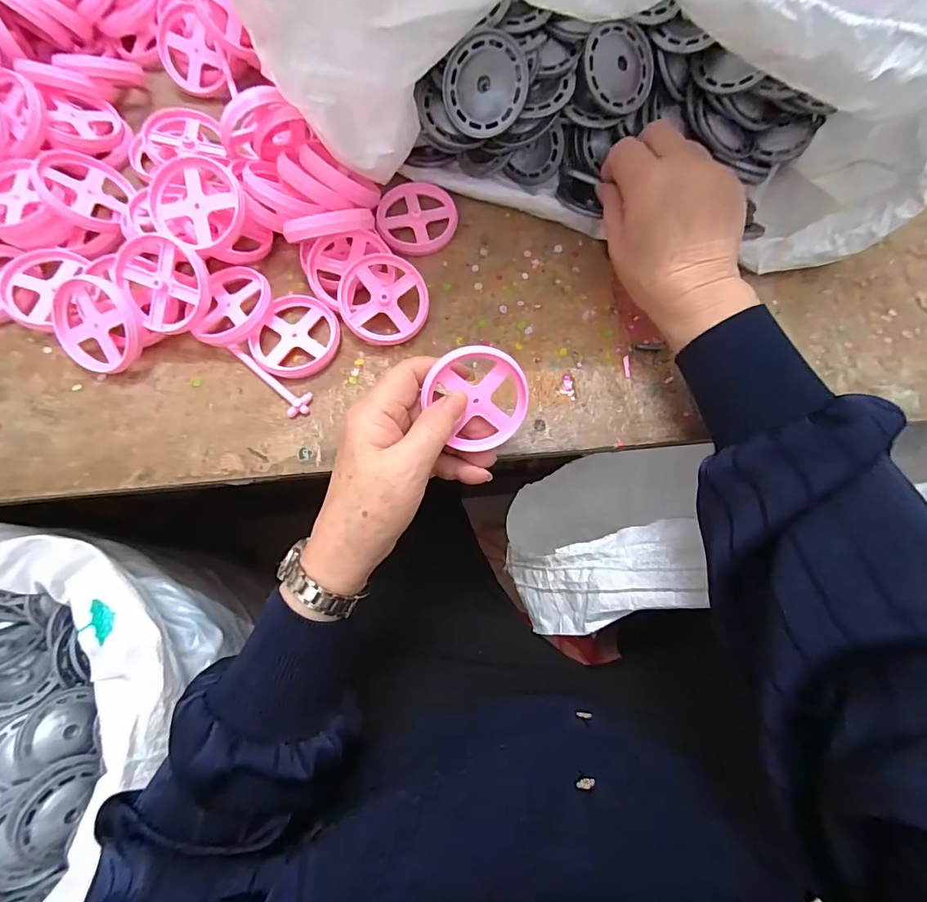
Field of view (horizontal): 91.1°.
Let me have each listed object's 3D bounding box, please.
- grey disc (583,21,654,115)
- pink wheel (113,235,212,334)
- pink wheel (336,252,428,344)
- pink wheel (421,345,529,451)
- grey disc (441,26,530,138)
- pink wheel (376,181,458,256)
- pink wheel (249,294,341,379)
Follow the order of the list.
[{"bbox_3d":[0.110,-0.271,0.322,0.054,0.004,0.054,-6,106,-19],"label":"grey disc"},{"bbox_3d":[-0.206,-0.117,0.315,0.057,0.011,0.064,-28,102,14],"label":"pink wheel"},{"bbox_3d":[-0.058,-0.111,0.335,0.063,0.006,0.064,0,90,-12],"label":"pink wheel"},{"bbox_3d":[0.008,-0.031,0.276,0.061,0.005,0.062,3,112,-6],"label":"pink wheel"},{"bbox_3d":[0.015,-0.249,0.310,0.057,0.004,0.057,6,116,13],"label":"grey disc"},{"bbox_3d":[-0.038,-0.191,0.370,0.063,0.008,0.065,0,74,0],"label":"pink wheel"},{"bbox_3d":[-0.122,-0.084,0.336,0.058,0.006,0.065,25,75,7],"label":"pink wheel"}]

